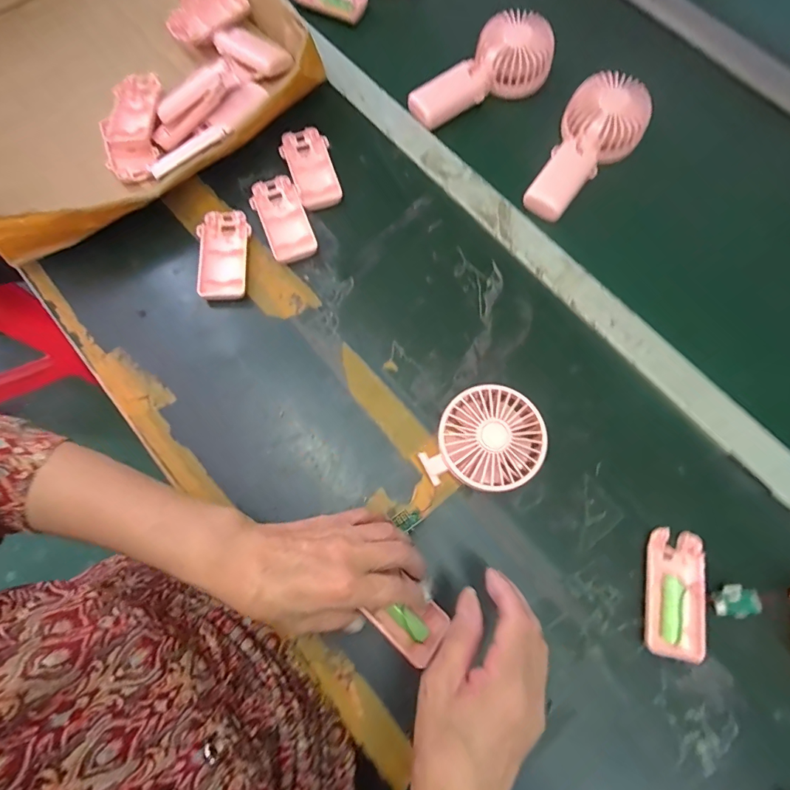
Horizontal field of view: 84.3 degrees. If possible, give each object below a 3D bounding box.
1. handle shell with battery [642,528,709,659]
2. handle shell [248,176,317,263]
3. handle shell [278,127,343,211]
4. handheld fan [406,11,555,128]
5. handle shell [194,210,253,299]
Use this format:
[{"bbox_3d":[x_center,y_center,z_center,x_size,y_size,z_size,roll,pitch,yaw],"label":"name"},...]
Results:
[{"bbox_3d":[0.230,0.161,0.358,0.044,0.016,0.096,11,73,2],"label":"handle shell with battery"},{"bbox_3d":[-0.115,-0.182,0.451,0.049,0.016,0.096,-24,75,-8],"label":"handle shell"},{"bbox_3d":[-0.091,-0.244,0.470,0.050,0.017,0.096,-14,74,-6],"label":"handle shell"},{"bbox_3d":[0.103,-0.367,0.498,0.168,0.046,0.081,-41,78,-13],"label":"handheld fan"},{"bbox_3d":[-0.172,-0.140,0.439,0.047,0.018,0.094,-2,73,-2],"label":"handle shell"}]

